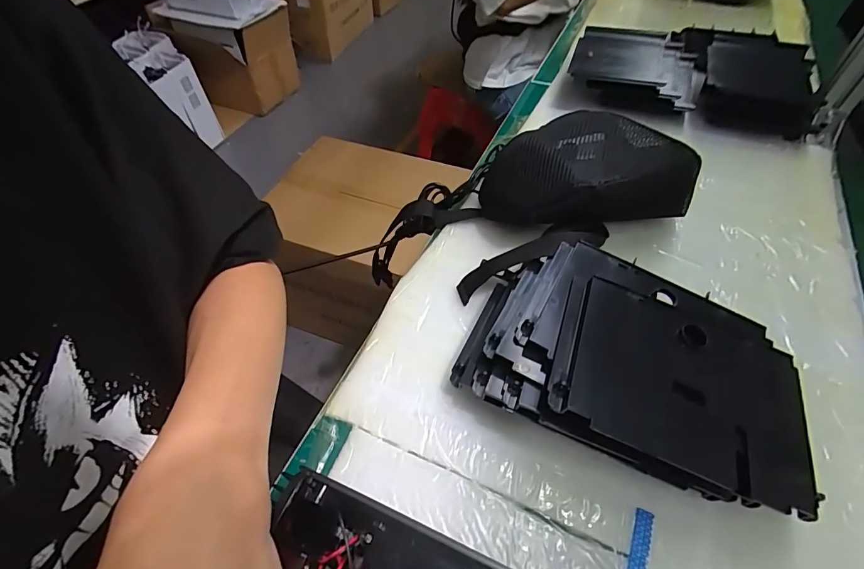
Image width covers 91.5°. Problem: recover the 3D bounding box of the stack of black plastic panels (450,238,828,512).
[{"bbox_3d":[0.152,0.064,0.336,0.240,0.079,0.157,22,55,18],"label":"stack of black plastic panels"}]

